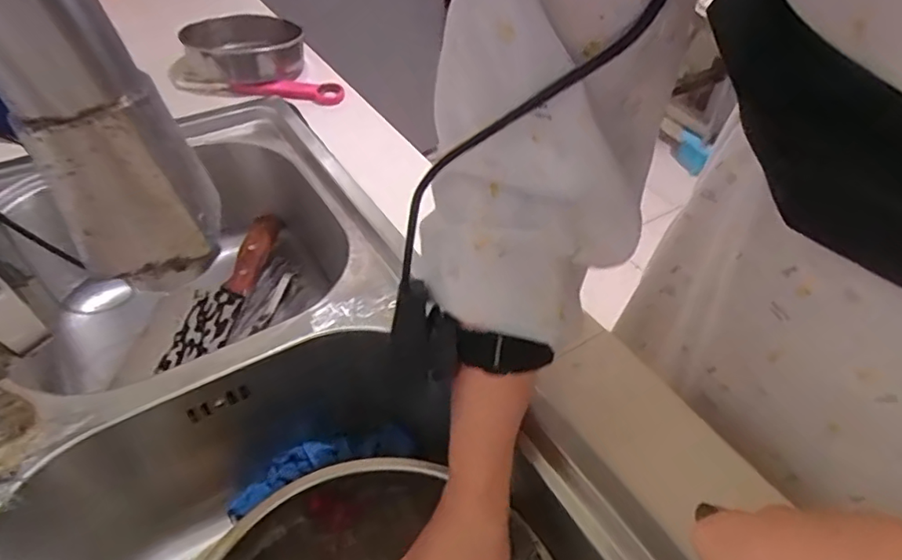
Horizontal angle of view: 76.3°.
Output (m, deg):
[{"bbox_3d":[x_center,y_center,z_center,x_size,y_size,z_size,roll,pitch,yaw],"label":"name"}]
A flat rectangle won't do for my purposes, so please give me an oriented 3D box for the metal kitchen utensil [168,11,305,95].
[{"bbox_3d":[-0.262,-0.283,0.705,0.154,0.051,0.139,-9,48,-12],"label":"metal kitchen utensil"}]

